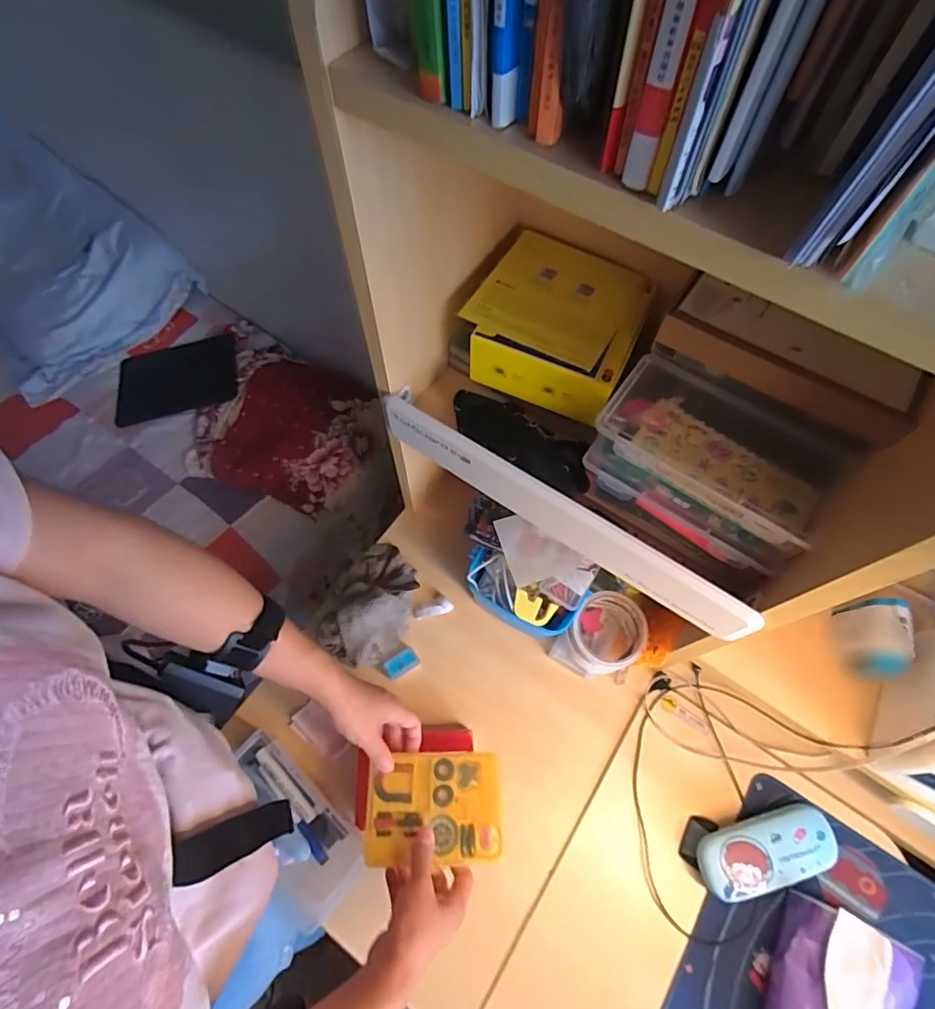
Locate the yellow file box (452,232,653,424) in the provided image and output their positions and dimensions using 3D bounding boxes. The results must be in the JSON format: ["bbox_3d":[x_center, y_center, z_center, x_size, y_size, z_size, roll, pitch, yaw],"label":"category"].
[{"bbox_3d":[0.088,-0.172,0.506,0.158,0.073,0.146,29,67,11],"label":"yellow file box"}]

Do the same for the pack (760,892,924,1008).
[{"bbox_3d":[0.360,0.486,0.499,0.110,0.086,0.159,27,66,11],"label":"pack"}]

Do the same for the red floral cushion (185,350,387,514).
[{"bbox_3d":[-0.358,-0.145,1.014,0.399,0.103,0.295,29,67,12],"label":"red floral cushion"}]

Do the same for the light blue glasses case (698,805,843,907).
[{"bbox_3d":[0.325,0.379,0.564,0.159,0.045,0.065,-15,66,-9],"label":"light blue glasses case"}]

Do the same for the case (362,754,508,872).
[{"bbox_3d":[-0.034,0.310,0.531,0.135,0.017,0.097,0,64,-2],"label":"case"}]

